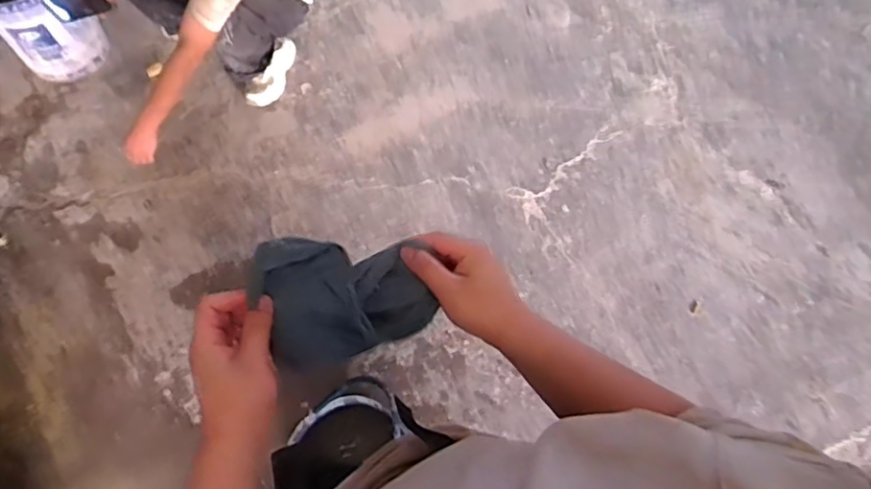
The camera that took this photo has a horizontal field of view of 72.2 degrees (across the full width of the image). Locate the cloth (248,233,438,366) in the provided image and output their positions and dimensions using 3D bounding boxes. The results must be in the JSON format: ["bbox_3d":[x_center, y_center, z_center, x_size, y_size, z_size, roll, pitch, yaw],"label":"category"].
[{"bbox_3d":[-0.079,0.047,0.549,0.155,0.031,0.122,-14,112,-23],"label":"cloth"}]

